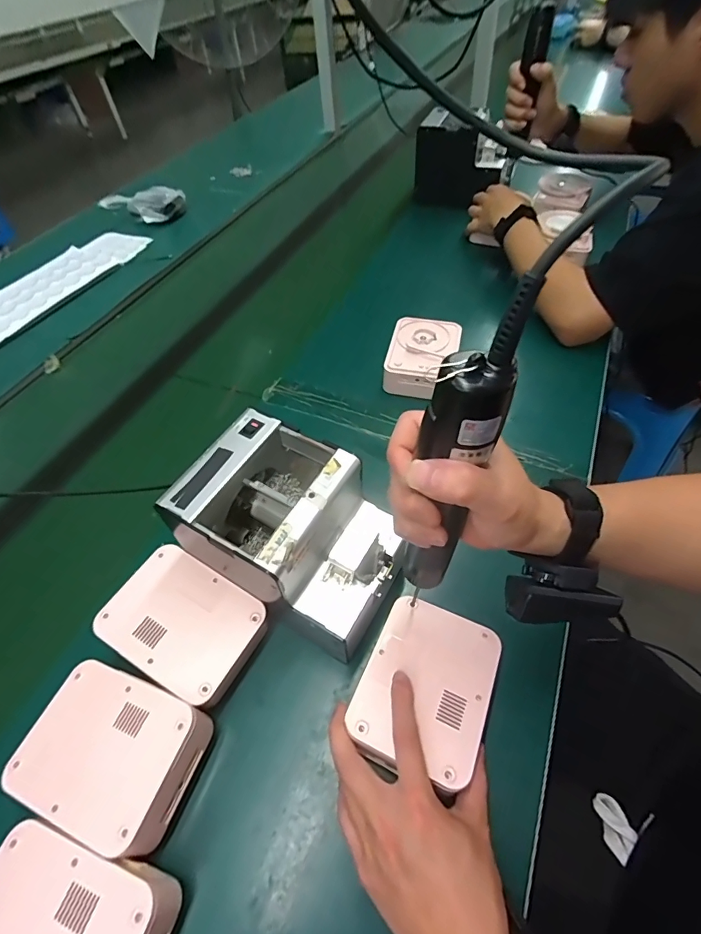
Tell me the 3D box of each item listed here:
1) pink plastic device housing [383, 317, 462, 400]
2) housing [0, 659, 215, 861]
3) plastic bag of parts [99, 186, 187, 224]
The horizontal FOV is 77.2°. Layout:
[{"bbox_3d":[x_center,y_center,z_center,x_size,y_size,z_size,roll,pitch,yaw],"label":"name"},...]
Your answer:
[{"bbox_3d":[0.103,-0.160,0.636,0.094,0.048,0.118,9,54,12],"label":"pink plastic device housing"},{"bbox_3d":[-0.190,0.230,0.358,0.133,0.063,0.098,15,55,16],"label":"housing"},{"bbox_3d":[-0.499,-0.646,1.067,0.178,0.038,0.113,12,54,15],"label":"plastic bag of parts"}]

